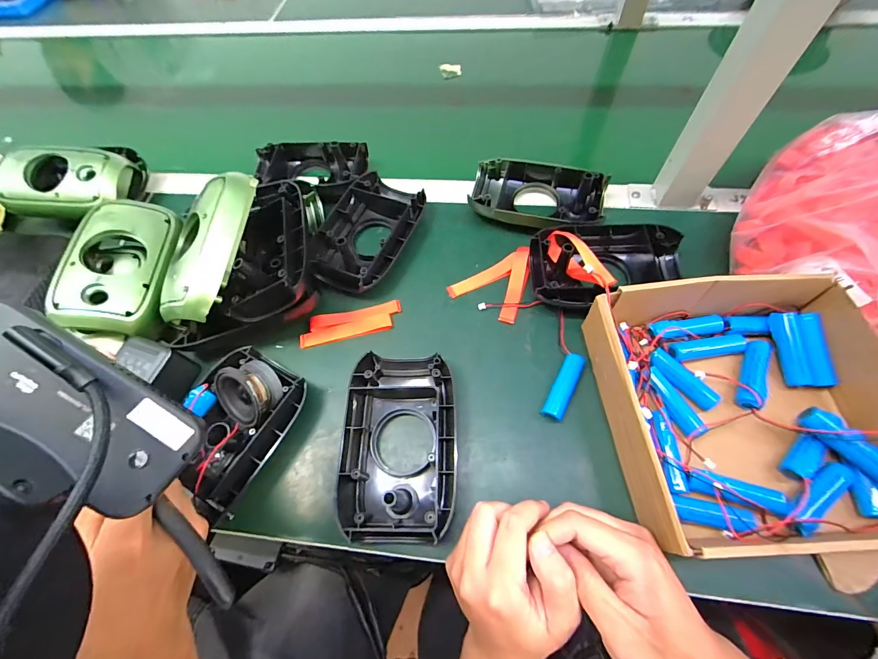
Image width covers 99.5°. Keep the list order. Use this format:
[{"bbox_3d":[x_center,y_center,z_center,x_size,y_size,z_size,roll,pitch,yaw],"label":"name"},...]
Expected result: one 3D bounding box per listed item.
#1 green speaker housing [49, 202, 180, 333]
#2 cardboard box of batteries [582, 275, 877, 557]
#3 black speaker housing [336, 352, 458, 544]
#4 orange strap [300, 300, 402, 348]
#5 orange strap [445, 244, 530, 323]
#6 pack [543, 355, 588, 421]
[{"bbox_3d":[-0.335,-0.067,0.394,0.093,0.048,0.151,7,66,-19],"label":"green speaker housing"},{"bbox_3d":[0.258,0.068,0.314,0.213,0.072,0.223,-6,63,0],"label":"cardboard box of batteries"},{"bbox_3d":[-0.035,0.099,0.330,0.100,0.035,0.153,-1,63,2],"label":"black speaker housing"},{"bbox_3d":[-0.097,-0.007,0.409,0.111,0.005,0.033,-11,63,-3],"label":"orange strap"},{"bbox_3d":[0.057,-0.058,0.416,0.079,0.017,0.088,16,65,11],"label":"orange strap"},{"bbox_3d":[0.119,0.055,0.355,0.019,0.014,0.069,26,67,15],"label":"pack"}]

